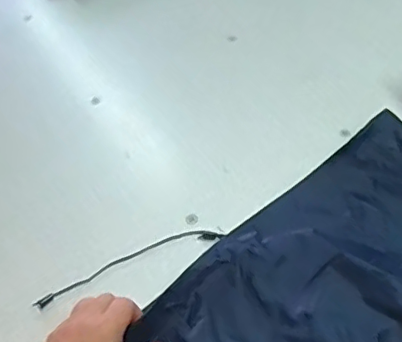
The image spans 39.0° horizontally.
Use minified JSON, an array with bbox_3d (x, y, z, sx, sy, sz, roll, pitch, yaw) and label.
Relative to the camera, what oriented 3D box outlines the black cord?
[{"bbox_3d":[-0.073,0.092,0.578,0.198,0.009,0.028,-17,50,-10],"label":"black cord"}]

